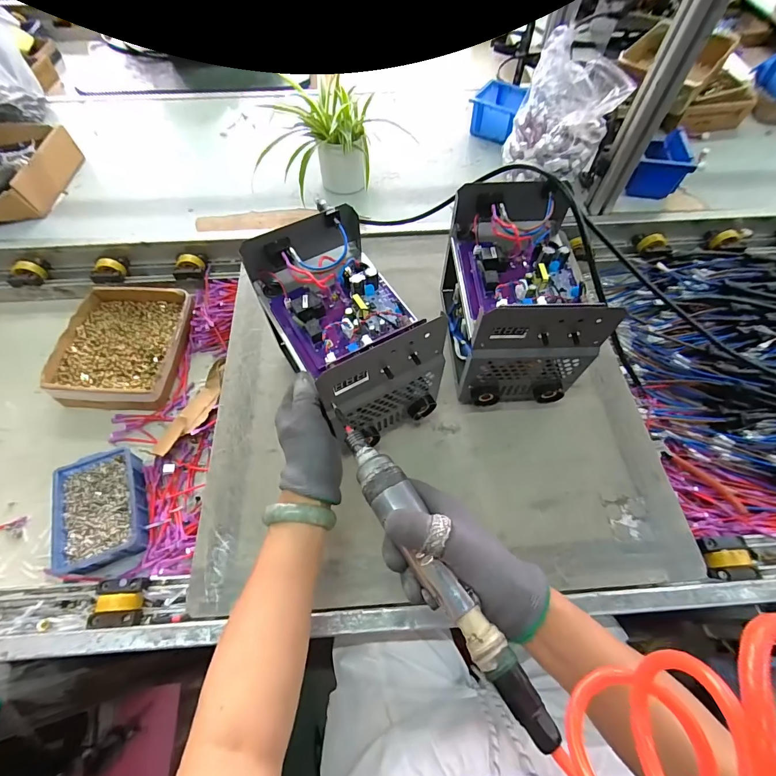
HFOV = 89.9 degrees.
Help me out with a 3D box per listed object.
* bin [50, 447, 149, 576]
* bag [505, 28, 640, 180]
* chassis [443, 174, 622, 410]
[{"bbox_3d":[-0.387,0.166,0.533,0.107,0.046,0.151,-18,63,-9],"label":"bin"},{"bbox_3d":[0.301,-0.459,0.671,0.163,0.173,0.149,20,63,11],"label":"bag"},{"bbox_3d":[0.166,-0.112,0.519,0.145,0.187,0.221,-3,61,-2],"label":"chassis"}]

